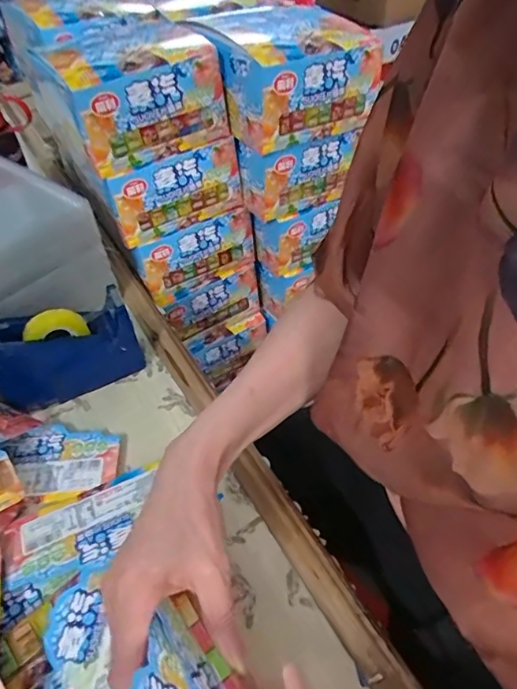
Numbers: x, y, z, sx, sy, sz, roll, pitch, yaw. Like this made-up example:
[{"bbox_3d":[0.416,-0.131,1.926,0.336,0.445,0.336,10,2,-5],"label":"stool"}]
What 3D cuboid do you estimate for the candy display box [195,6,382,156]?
[{"bbox_3d":[0.031,-0.296,0.548,0.150,0.099,0.117,-24,49,-19],"label":"candy display box"}]

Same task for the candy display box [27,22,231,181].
[{"bbox_3d":[-0.145,-0.284,0.552,0.167,0.092,0.183,-21,48,-17],"label":"candy display box"}]

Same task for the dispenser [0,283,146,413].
[{"bbox_3d":[-0.186,0.006,0.489,0.134,0.086,0.053,-23,49,-19],"label":"dispenser"}]

